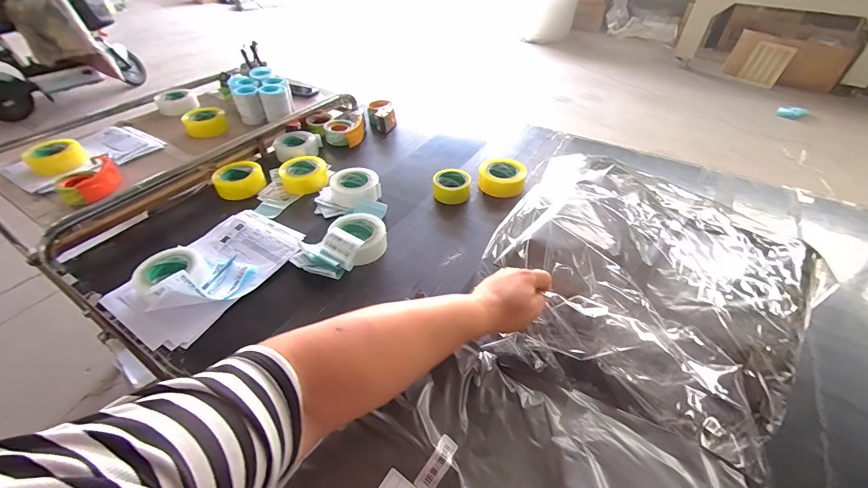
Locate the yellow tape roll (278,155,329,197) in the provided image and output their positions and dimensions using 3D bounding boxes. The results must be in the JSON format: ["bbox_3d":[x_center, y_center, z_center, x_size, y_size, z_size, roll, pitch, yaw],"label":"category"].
[{"bbox_3d":[-0.315,-0.171,0.910,0.111,0.046,0.101,-15,46,-16],"label":"yellow tape roll"}]

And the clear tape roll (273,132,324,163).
[{"bbox_3d":[-0.361,-0.261,0.988,0.093,0.047,0.089,0,44,0],"label":"clear tape roll"}]

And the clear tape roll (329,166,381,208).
[{"bbox_3d":[-0.193,-0.146,0.907,0.114,0.048,0.110,0,44,0],"label":"clear tape roll"}]

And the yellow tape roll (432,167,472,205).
[{"bbox_3d":[0.046,-0.142,0.938,0.092,0.059,0.092,0,44,0],"label":"yellow tape roll"}]

